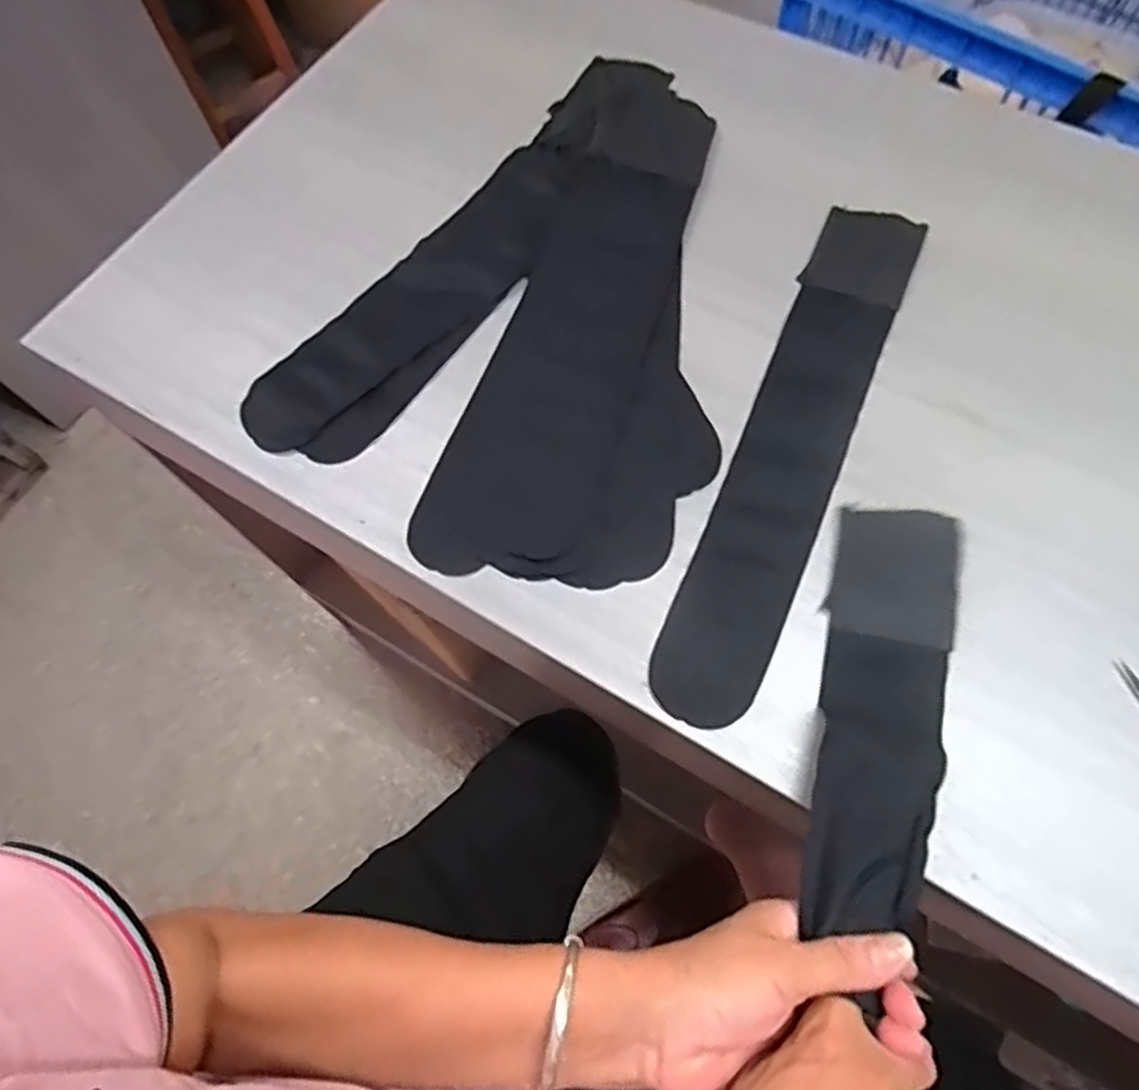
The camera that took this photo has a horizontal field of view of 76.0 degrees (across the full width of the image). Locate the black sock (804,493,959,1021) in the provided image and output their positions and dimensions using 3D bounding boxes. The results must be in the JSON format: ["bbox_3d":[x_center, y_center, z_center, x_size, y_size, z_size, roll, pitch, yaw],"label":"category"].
[{"bbox_3d":[0.180,0.090,0.423,0.074,0.023,0.255,16,61,9],"label":"black sock"}]

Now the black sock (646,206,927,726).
[{"bbox_3d":[0.158,-0.076,0.505,0.071,0.007,0.418,22,70,11],"label":"black sock"}]

